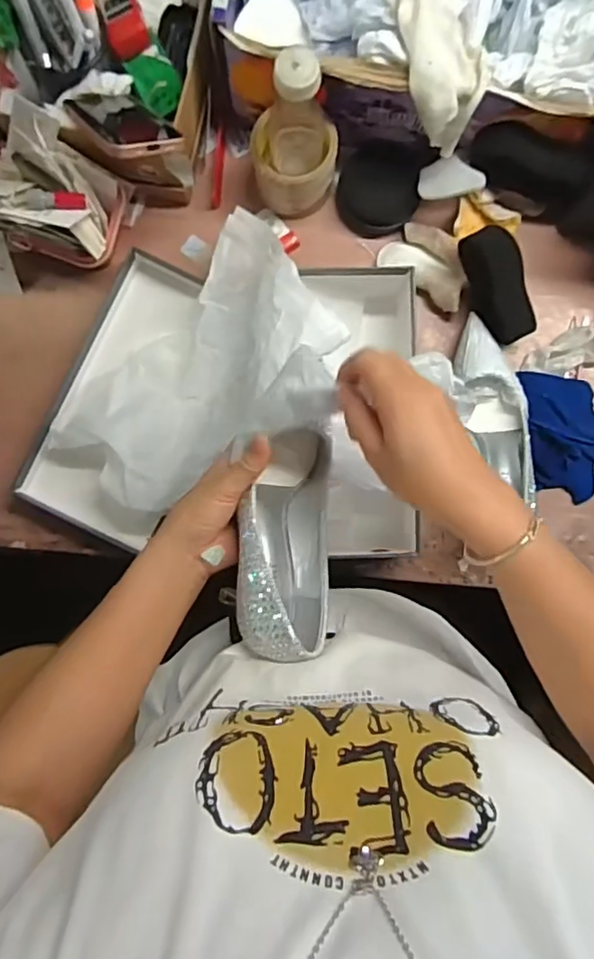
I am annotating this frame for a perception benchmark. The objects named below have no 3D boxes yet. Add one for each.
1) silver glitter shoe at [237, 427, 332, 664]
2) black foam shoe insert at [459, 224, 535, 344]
[{"bbox_3d":[-0.008,0.047,0.462,0.068,0.062,0.188,8,54,-1],"label":"silver glitter shoe"},{"bbox_3d":[0.214,-0.207,0.634,0.046,0.057,0.133,-31,120,-1],"label":"black foam shoe insert"}]

